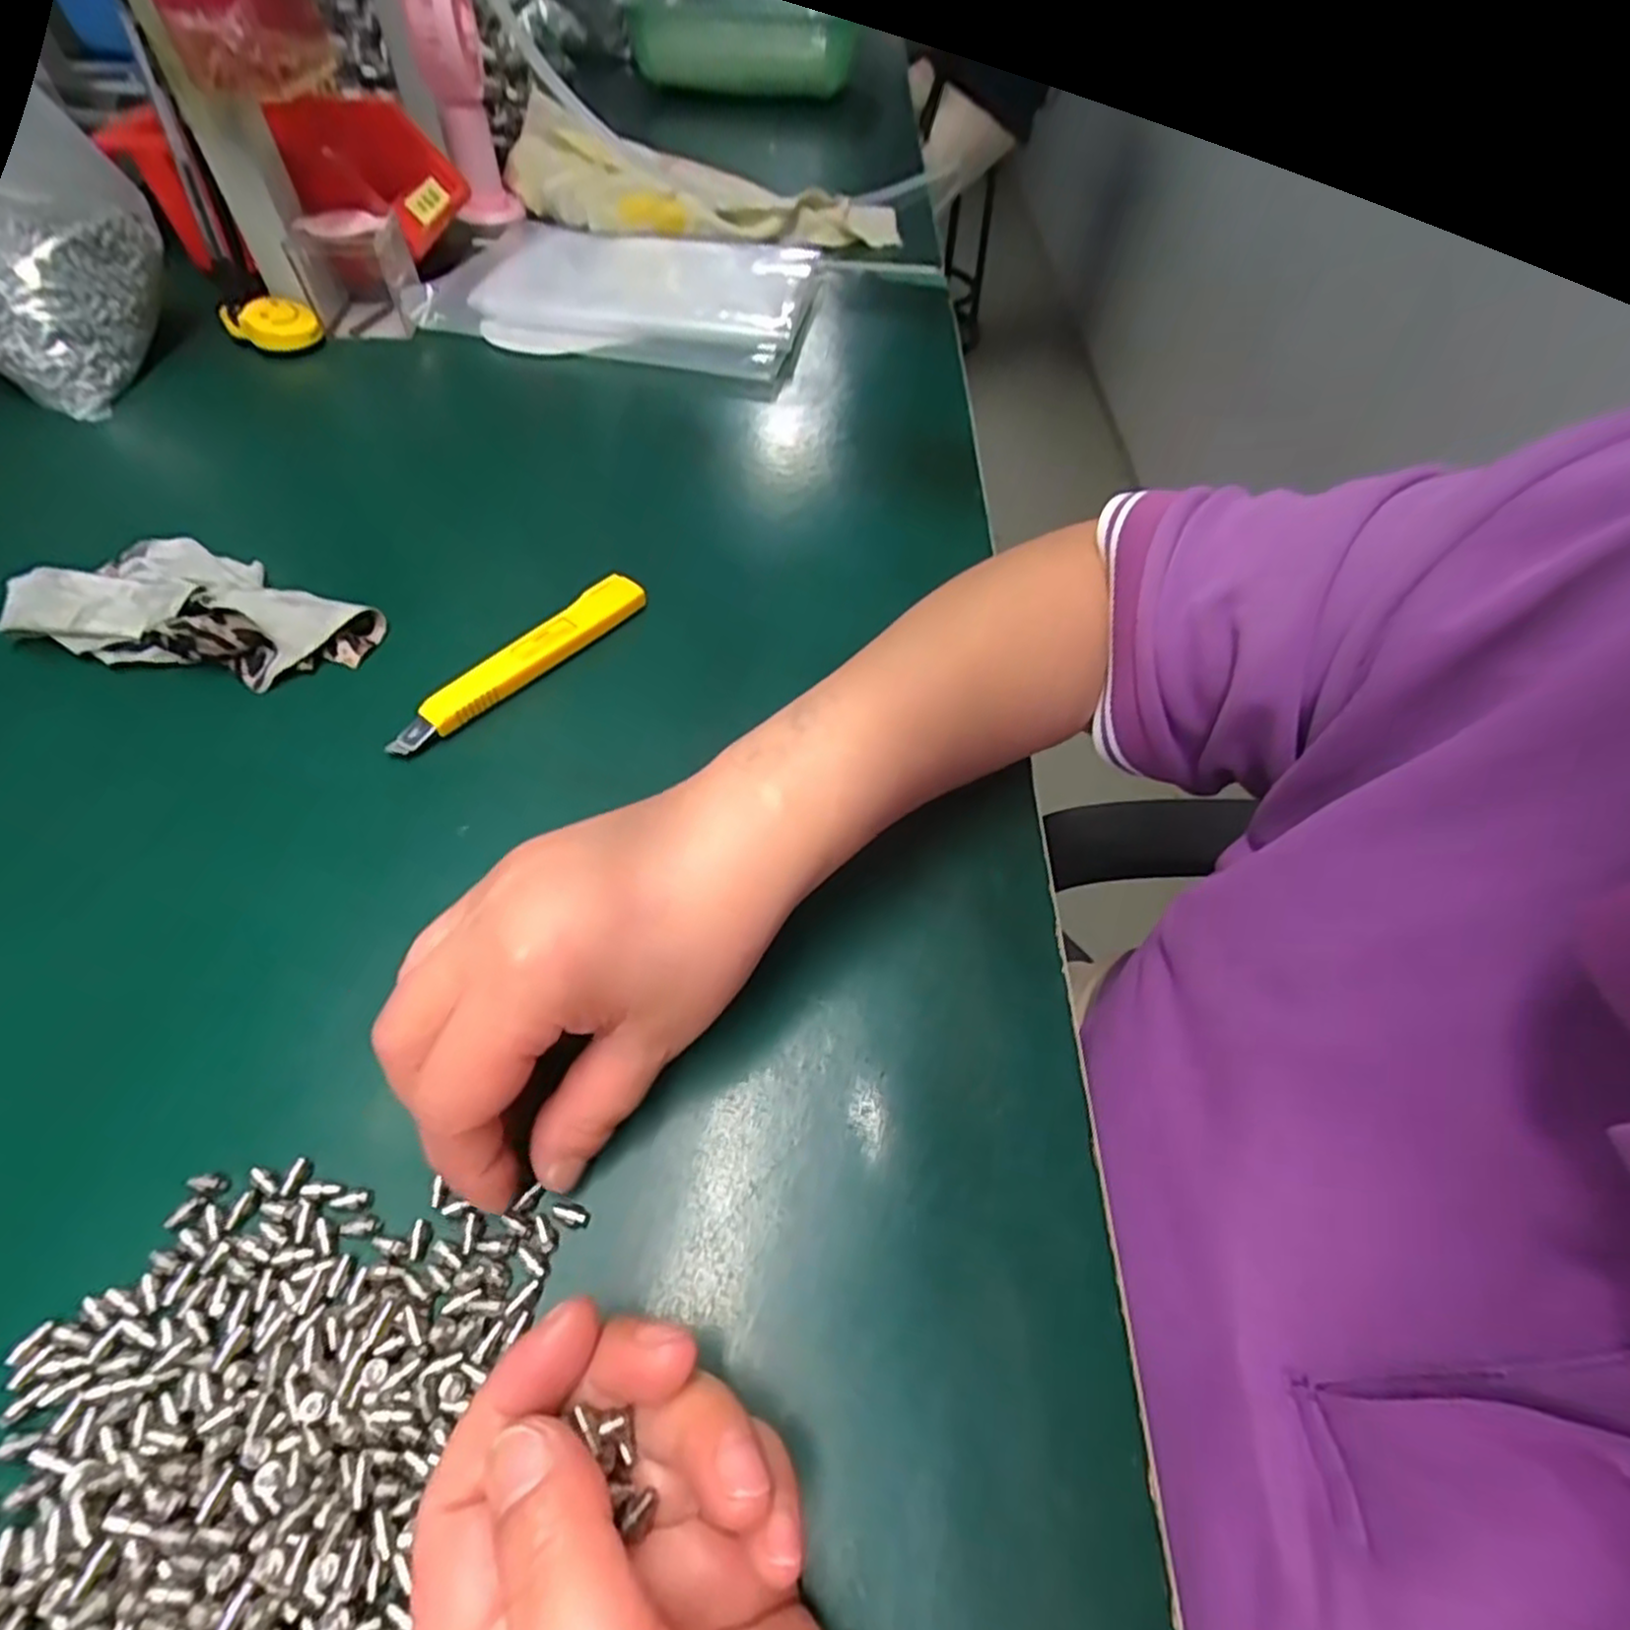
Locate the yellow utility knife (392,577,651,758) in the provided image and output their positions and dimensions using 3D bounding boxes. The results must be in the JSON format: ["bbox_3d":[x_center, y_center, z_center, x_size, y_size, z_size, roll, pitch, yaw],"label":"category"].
[{"bbox_3d":[-0.128,-0.069,0.326,0.019,0.013,0.128,34,59,18],"label":"yellow utility knife"}]

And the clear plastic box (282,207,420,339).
[{"bbox_3d":[-0.303,-0.360,0.496,0.065,0.065,0.062,1,55,-4],"label":"clear plastic box"}]

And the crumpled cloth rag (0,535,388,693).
[{"bbox_3d":[-0.272,-0.093,0.326,0.140,0.025,0.074,18,56,8],"label":"crumpled cloth rag"}]

